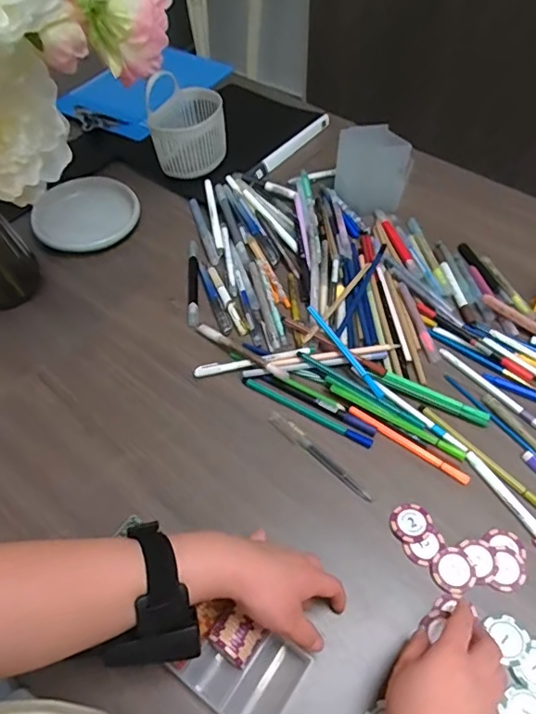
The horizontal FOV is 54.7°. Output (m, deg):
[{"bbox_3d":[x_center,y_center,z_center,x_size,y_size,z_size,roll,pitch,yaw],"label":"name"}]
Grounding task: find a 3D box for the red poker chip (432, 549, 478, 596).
[{"bbox_3d":[0.173,0.198,0.480,0.038,0.004,0.037,0,56,1],"label":"red poker chip"}]

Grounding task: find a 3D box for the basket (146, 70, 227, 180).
[{"bbox_3d":[-0.128,-0.372,0.819,0.114,0.104,0.119,-8,56,-5],"label":"basket"}]

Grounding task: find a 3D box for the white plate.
[{"bbox_3d":[-0.272,-0.216,0.772,0.147,0.030,0.143,0,56,1],"label":"white plate"}]

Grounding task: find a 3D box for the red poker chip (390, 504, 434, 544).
[{"bbox_3d":[0.140,0.163,0.508,0.040,0.004,0.037,-30,60,-18],"label":"red poker chip"}]

